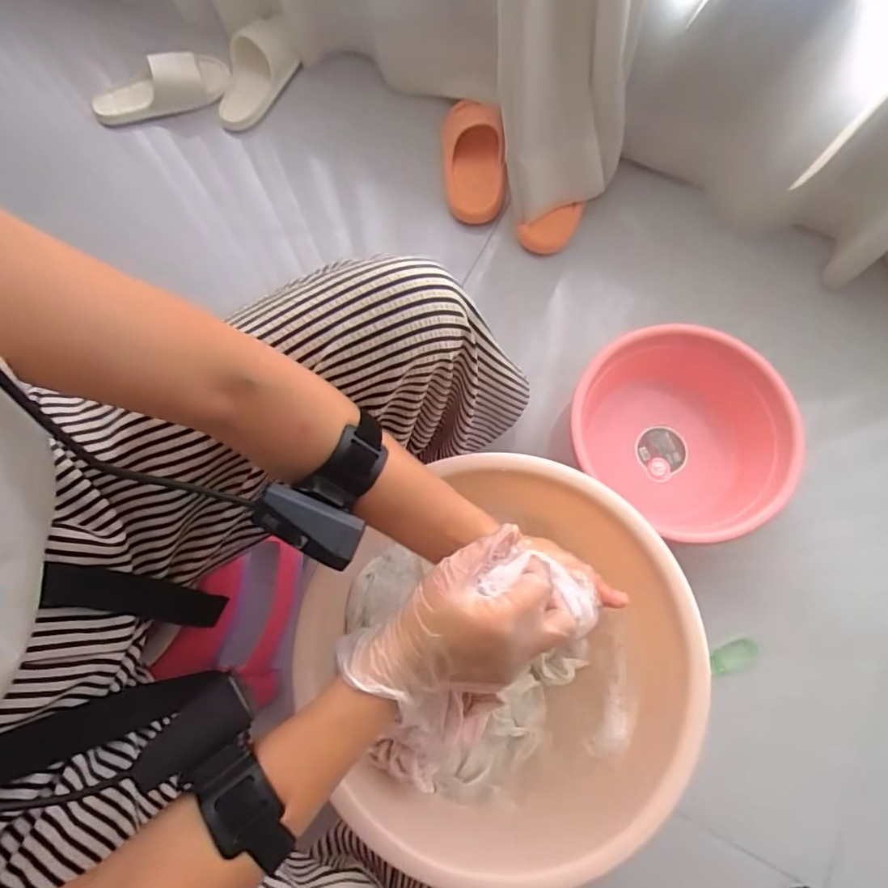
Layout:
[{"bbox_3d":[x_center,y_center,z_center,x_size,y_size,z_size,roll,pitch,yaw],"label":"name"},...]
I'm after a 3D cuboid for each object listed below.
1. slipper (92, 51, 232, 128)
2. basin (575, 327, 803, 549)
[{"bbox_3d":[-0.519,-0.648,1.012,0.255,0.066,0.085,-3,74,1],"label":"slipper"},{"bbox_3d":[0.346,-0.023,0.801,0.276,0.148,0.286,0,75,1],"label":"basin"}]

